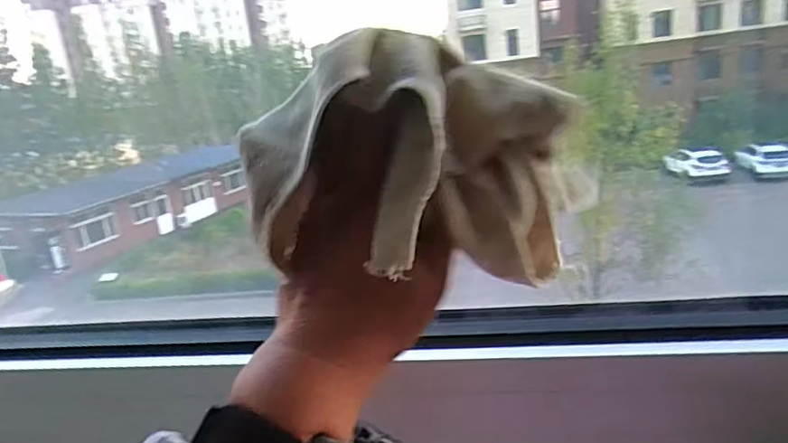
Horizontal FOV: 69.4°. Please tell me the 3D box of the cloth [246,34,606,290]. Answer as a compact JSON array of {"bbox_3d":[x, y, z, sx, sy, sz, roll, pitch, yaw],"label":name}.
[{"bbox_3d":[0.009,-0.027,0.270,0.161,0.116,0.080,-2,16,12],"label":"cloth"}]

